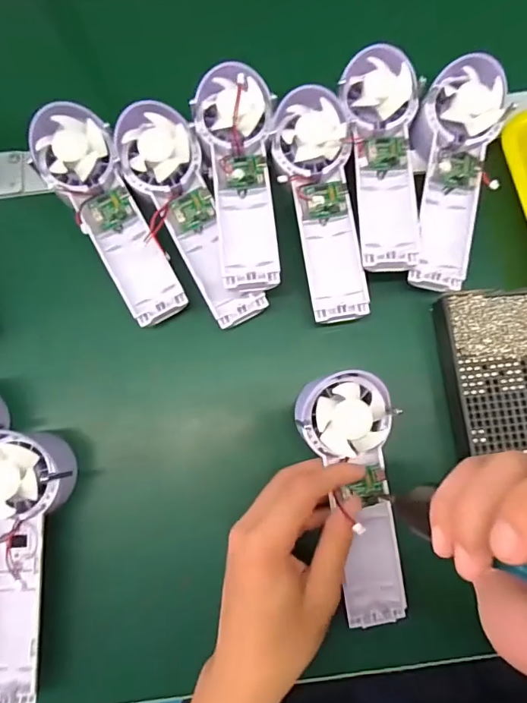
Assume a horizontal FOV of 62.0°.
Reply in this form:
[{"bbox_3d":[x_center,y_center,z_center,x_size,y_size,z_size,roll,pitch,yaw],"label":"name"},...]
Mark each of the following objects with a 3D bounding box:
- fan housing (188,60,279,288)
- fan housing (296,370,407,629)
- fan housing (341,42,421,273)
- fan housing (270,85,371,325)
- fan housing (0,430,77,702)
[{"bbox_3d":[-0.015,-0.132,0.337,0.055,0.027,0.174,-9,80,-1],"label":"fan housing"},{"bbox_3d":[0.068,0.101,0.309,0.062,0.029,0.169,-12,94,-2],"label":"fan housing"},{"bbox_3d":[0.095,-0.146,0.337,0.054,0.028,0.170,-4,80,0],"label":"fan housing"},{"bbox_3d":[0.043,-0.110,0.333,0.058,0.029,0.172,-5,80,-1],"label":"fan housing"},{"bbox_3d":[-0.175,0.142,0.297,0.062,0.047,0.170,2,80,1],"label":"fan housing"}]

